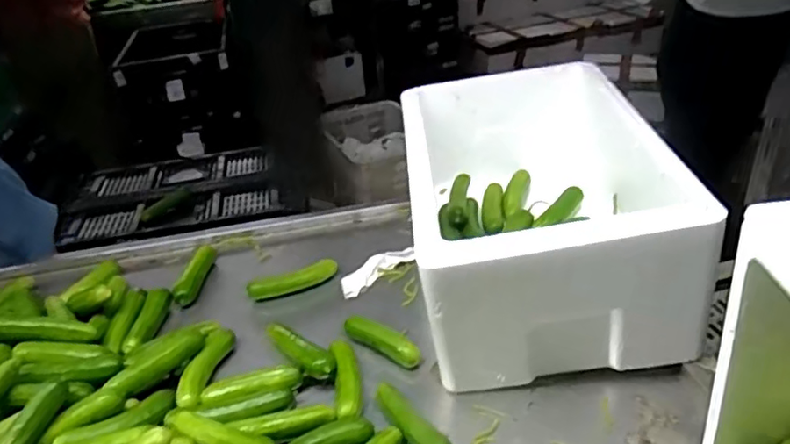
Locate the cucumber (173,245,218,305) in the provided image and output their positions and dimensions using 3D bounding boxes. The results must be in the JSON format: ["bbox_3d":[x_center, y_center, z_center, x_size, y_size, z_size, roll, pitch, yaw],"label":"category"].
[{"bbox_3d":[-0.291,0.076,0.903,0.024,0.032,0.119,-3,32,5],"label":"cucumber"}]

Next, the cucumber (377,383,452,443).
[{"bbox_3d":[0.014,0.212,0.636,0.029,0.033,0.116,-24,36,-26],"label":"cucumber"}]

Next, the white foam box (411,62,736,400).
[{"bbox_3d":[0.176,-0.014,0.814,0.303,0.223,0.446,-5,32,1],"label":"white foam box"}]

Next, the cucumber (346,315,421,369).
[{"bbox_3d":[-0.014,0.143,0.745,0.101,0.024,0.030,16,38,31],"label":"cucumber"}]

